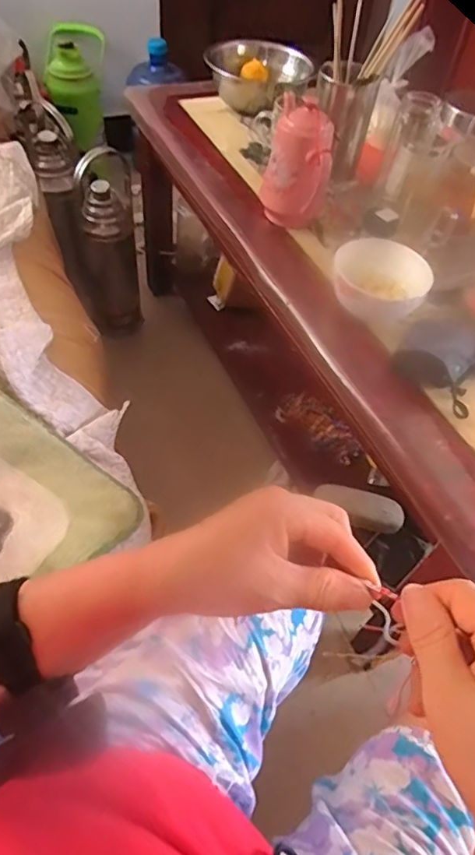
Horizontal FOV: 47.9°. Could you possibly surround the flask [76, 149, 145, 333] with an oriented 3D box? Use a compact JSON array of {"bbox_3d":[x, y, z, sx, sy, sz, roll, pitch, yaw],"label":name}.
[{"bbox_3d":[-0.296,-0.417,1.216,0.131,0.420,0.163,-8,55,-11],"label":"flask"}]

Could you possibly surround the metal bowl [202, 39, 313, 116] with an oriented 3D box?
[{"bbox_3d":[0.049,-0.729,1.111,0.178,0.089,0.178,3,53,-4],"label":"metal bowl"}]

